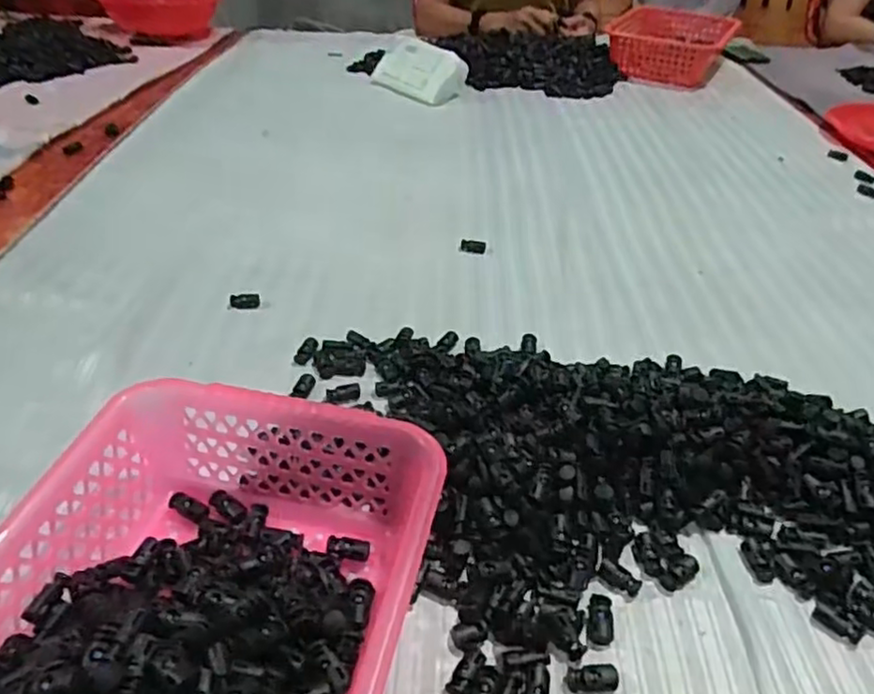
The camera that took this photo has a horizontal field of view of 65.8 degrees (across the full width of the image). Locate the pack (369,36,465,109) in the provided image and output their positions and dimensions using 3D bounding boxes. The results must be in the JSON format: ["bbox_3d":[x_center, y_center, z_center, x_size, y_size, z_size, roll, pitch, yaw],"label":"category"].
[{"bbox_3d":[-0.032,-0.475,1.152,0.071,0.072,0.174,-28,45,-31],"label":"pack"}]

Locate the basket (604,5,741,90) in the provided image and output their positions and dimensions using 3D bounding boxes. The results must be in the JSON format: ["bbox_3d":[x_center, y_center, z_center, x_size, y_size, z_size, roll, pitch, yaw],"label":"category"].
[{"bbox_3d":[0.435,-0.571,1.278,0.233,0.084,0.204,13,39,17],"label":"basket"}]

